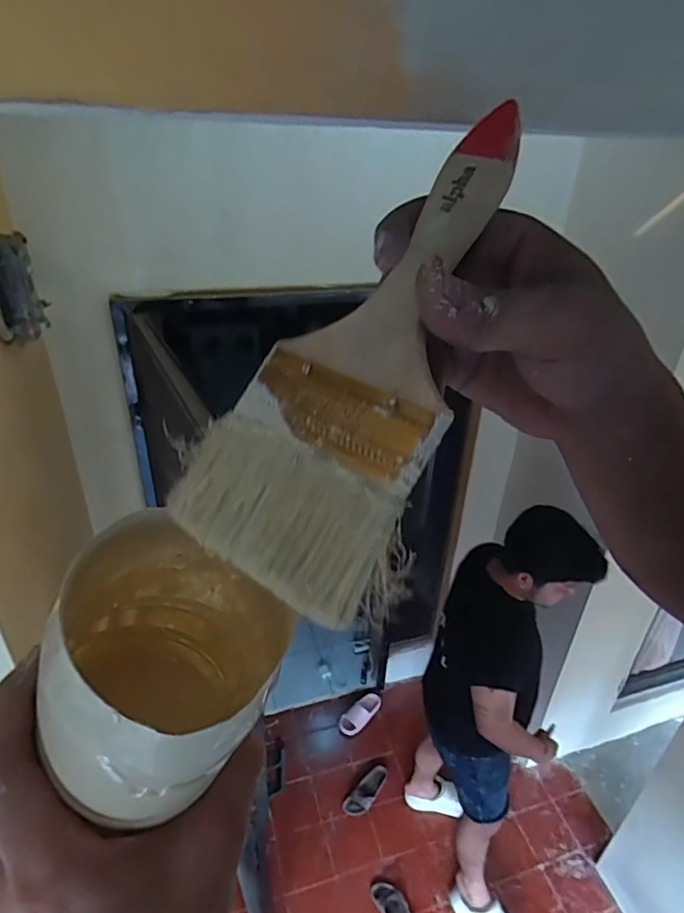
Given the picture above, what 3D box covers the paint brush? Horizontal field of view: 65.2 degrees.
[{"bbox_3d":[0.011,-0.040,0.179,0.075,0.013,0.173,20,78,27],"label":"paint brush"}]

